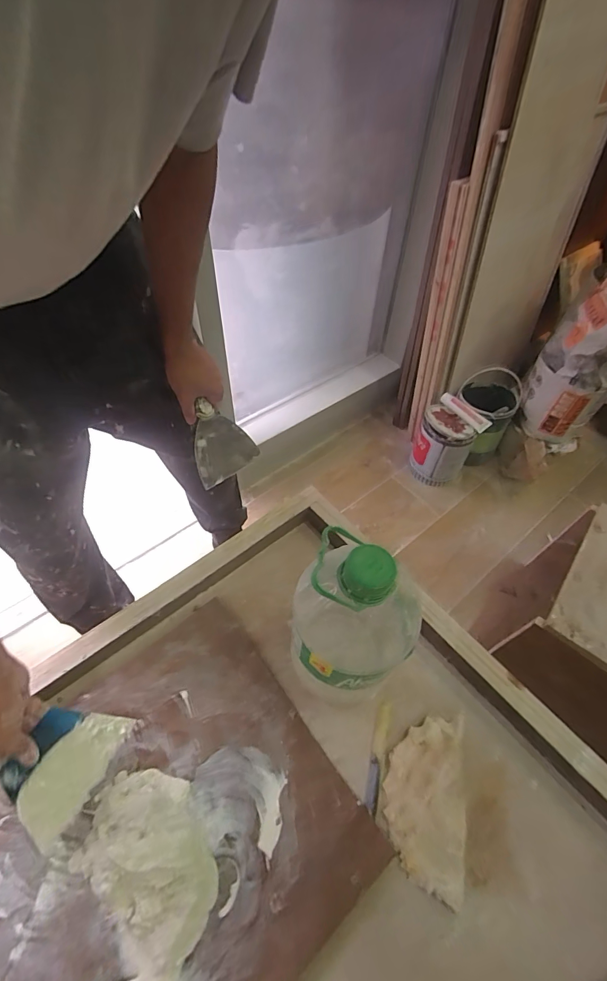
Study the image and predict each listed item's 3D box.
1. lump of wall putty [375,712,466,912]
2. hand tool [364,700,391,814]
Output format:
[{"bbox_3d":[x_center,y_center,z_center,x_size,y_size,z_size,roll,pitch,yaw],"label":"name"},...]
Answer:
[{"bbox_3d":[0.155,0.387,0.514,0.102,0.032,0.178,13,52,9],"label":"lump of wall putty"},{"bbox_3d":[0.103,0.361,0.552,0.016,0.005,0.129,15,52,10],"label":"hand tool"}]

